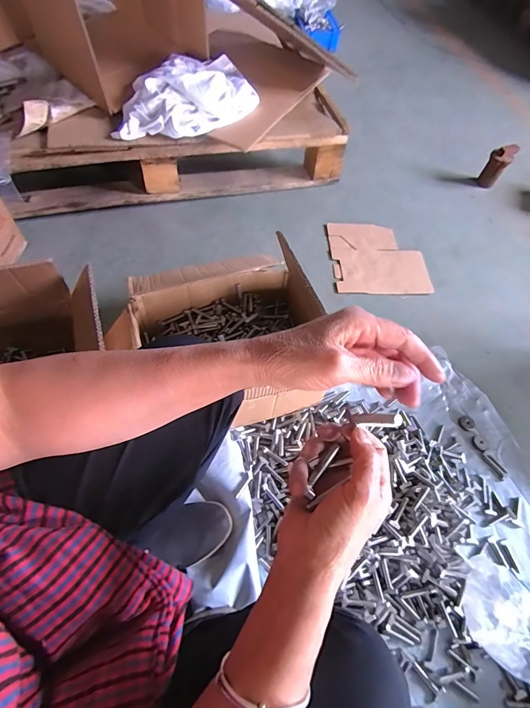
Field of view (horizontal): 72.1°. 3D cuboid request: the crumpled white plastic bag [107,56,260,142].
[{"bbox_3d":[-0.203,-0.672,0.953,0.423,0.090,0.230,-32,66,-20],"label":"crumpled white plastic bag"}]

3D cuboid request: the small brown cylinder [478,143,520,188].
[{"bbox_3d":[0.749,-0.607,1.179,0.065,0.125,0.055,27,62,13],"label":"small brown cylinder"}]

